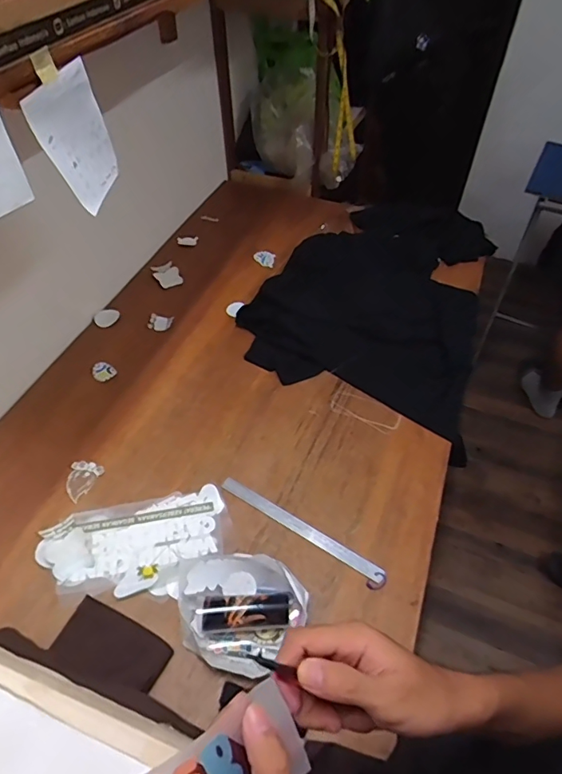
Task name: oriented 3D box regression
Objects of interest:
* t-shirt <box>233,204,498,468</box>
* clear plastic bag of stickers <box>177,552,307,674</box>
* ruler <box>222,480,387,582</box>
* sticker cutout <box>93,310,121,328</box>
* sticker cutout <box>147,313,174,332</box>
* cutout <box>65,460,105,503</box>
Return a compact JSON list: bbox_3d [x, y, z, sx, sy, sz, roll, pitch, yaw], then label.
[{"bbox_3d":[0.278,-0.251,1.297,0.570,0.070,0.800,24,63,9],"label":"t-shirt"},{"bbox_3d":[-0.065,0.348,0.762,0.194,0.064,0.164,21,52,15],"label":"clear plastic bag of stickers"},{"bbox_3d":[0.035,0.254,0.883,0.330,0.007,0.027,27,54,20],"label":"ruler"},{"bbox_3d":[-0.439,-0.176,1.226,0.062,0.008,0.056,-33,58,-26],"label":"sticker cutout"},{"bbox_3d":[-0.301,-0.160,1.212,0.058,0.008,0.051,11,67,8],"label":"sticker cutout"},{"bbox_3d":[-0.390,0.179,0.939,0.059,0.004,0.080,25,54,10],"label":"cutout"}]

